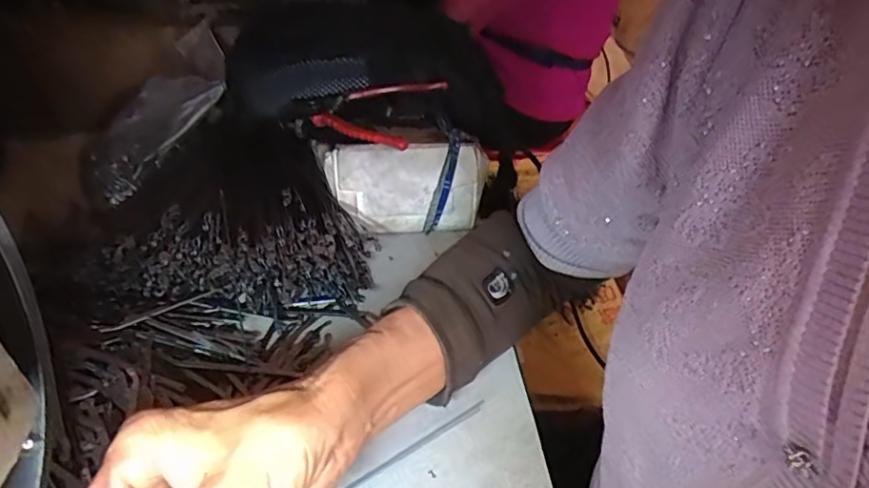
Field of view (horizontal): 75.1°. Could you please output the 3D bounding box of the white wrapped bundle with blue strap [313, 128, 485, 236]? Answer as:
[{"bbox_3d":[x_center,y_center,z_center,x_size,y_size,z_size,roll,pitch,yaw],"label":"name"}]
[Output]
[{"bbox_3d":[-0.024,-0.050,0.475,0.131,0.079,0.031,-3,39,-8],"label":"white wrapped bundle with blue strap"}]

